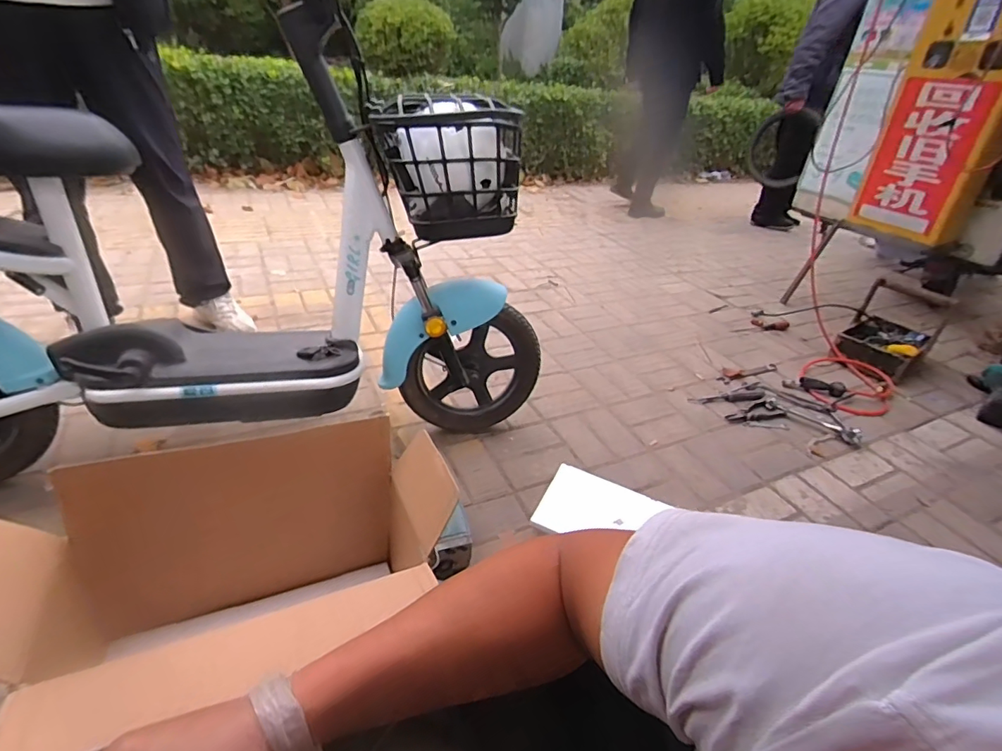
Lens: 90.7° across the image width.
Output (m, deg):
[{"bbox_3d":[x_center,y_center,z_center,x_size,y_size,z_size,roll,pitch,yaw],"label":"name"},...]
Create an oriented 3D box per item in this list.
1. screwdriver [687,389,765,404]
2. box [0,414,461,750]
[{"bbox_3d":[0.691,0.066,1.503,0.248,0.022,0.039,-4,34,-15],"label":"screwdriver"},{"bbox_3d":[-0.299,0.284,0.615,0.477,0.304,0.310,-10,35,-23],"label":"box"}]

